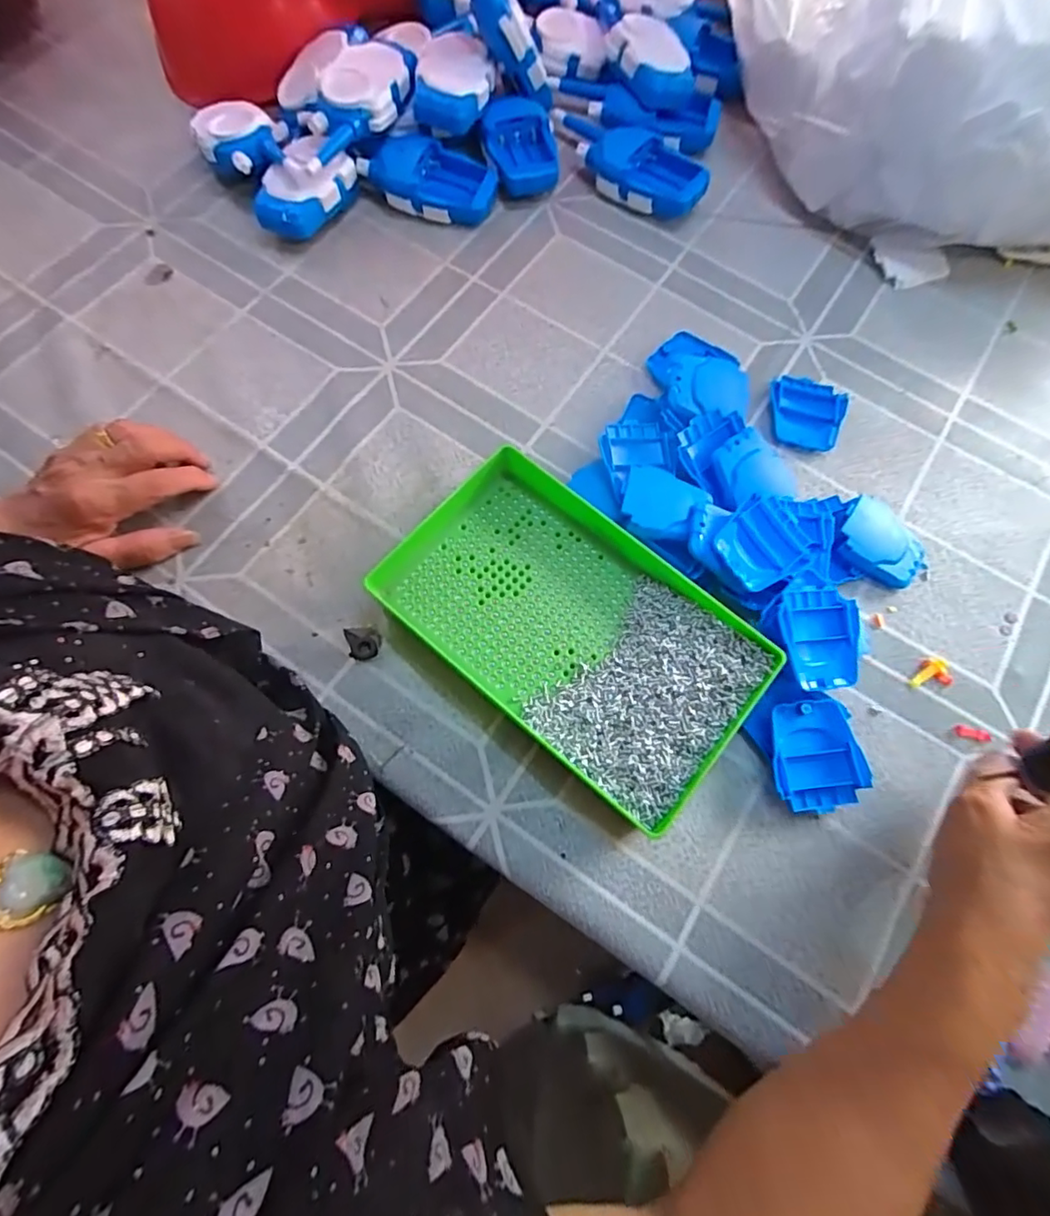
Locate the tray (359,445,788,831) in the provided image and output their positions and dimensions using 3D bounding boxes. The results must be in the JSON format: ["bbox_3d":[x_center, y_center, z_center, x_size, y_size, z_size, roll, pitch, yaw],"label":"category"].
[{"bbox_3d":[0.032,0.012,0.371,0.238,0.034,0.147,41,77,11],"label":"tray"}]

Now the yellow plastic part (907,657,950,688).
[{"bbox_3d":[0.284,0.045,0.390,0.032,0.005,0.011,-38,77,1],"label":"yellow plastic part"}]

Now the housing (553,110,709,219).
[{"bbox_3d":[0.089,-0.423,0.521,0.174,0.037,0.069,39,76,11],"label":"housing"}]

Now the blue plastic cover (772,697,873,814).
[{"bbox_3d":[0.189,0.098,0.366,0.060,0.018,0.068,-10,73,-4],"label":"blue plastic cover"}]

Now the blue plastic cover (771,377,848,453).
[{"bbox_3d":[0.230,-0.159,0.453,0.058,0.010,0.062,14,73,4],"label":"blue plastic cover"}]

